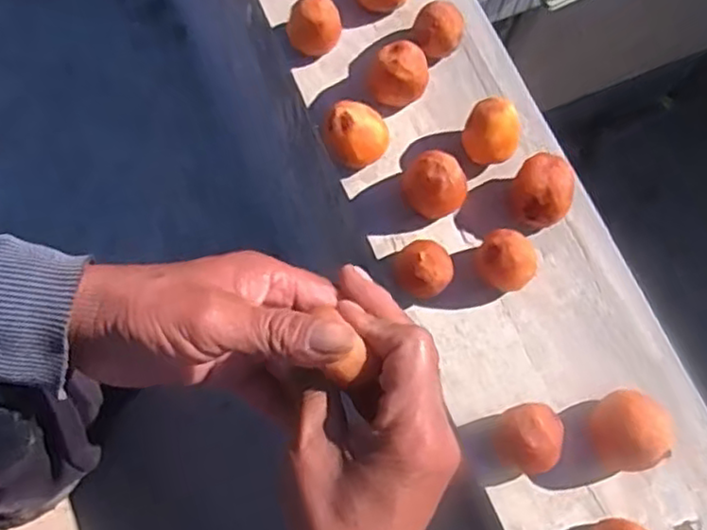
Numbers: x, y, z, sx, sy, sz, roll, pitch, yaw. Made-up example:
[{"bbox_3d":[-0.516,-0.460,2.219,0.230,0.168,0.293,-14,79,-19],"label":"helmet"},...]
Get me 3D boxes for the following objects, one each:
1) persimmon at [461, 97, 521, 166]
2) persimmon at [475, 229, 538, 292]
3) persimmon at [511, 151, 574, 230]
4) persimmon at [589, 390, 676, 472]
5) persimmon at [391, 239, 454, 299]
[{"bbox_3d":[0.116,-0.110,0.575,0.045,0.058,0.042,1,74,-2],"label":"persimmon"},{"bbox_3d":[0.118,-0.001,0.545,0.041,0.061,0.042,1,74,-2],"label":"persimmon"},{"bbox_3d":[0.157,-0.061,0.564,0.048,0.048,0.055,16,74,2],"label":"persimmon"},{"bbox_3d":[0.202,0.123,0.504,0.050,0.053,0.054,1,74,-2],"label":"persimmon"},{"bbox_3d":[0.054,0.005,0.541,0.046,0.051,0.046,1,74,-2],"label":"persimmon"}]

